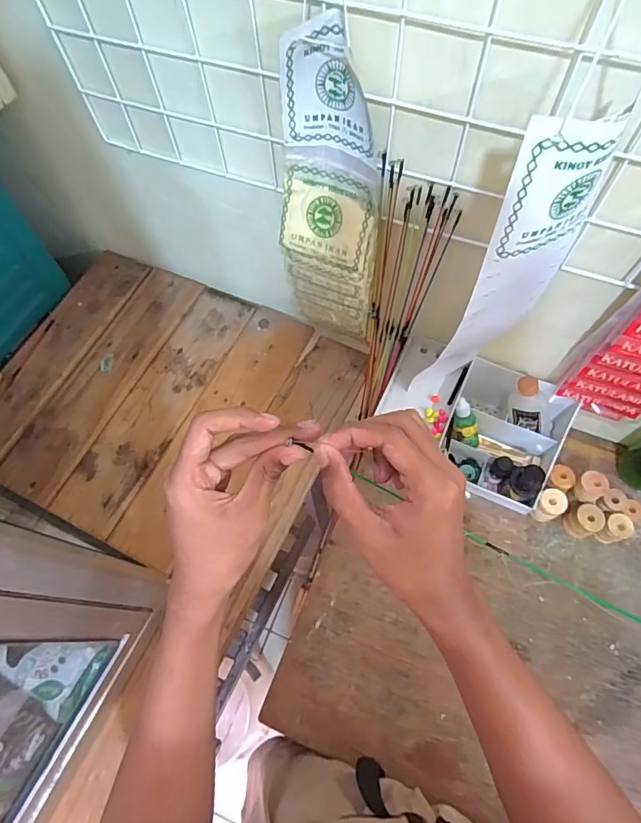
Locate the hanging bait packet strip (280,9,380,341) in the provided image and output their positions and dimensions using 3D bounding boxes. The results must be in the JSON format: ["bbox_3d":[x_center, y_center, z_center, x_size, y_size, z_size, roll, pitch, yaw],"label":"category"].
[{"bbox_3d":[0.009,-0.188,0.481,0.094,0.321,0.061,6,66,5],"label":"hanging bait packet strip"}]

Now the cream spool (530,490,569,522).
[{"bbox_3d":[0.291,0.123,0.621,0.037,0.049,0.032,-30,68,-11],"label":"cream spool"}]

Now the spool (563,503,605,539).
[{"bbox_3d":[0.332,0.137,0.604,0.034,0.045,0.033,-1,65,2],"label":"spool"}]

